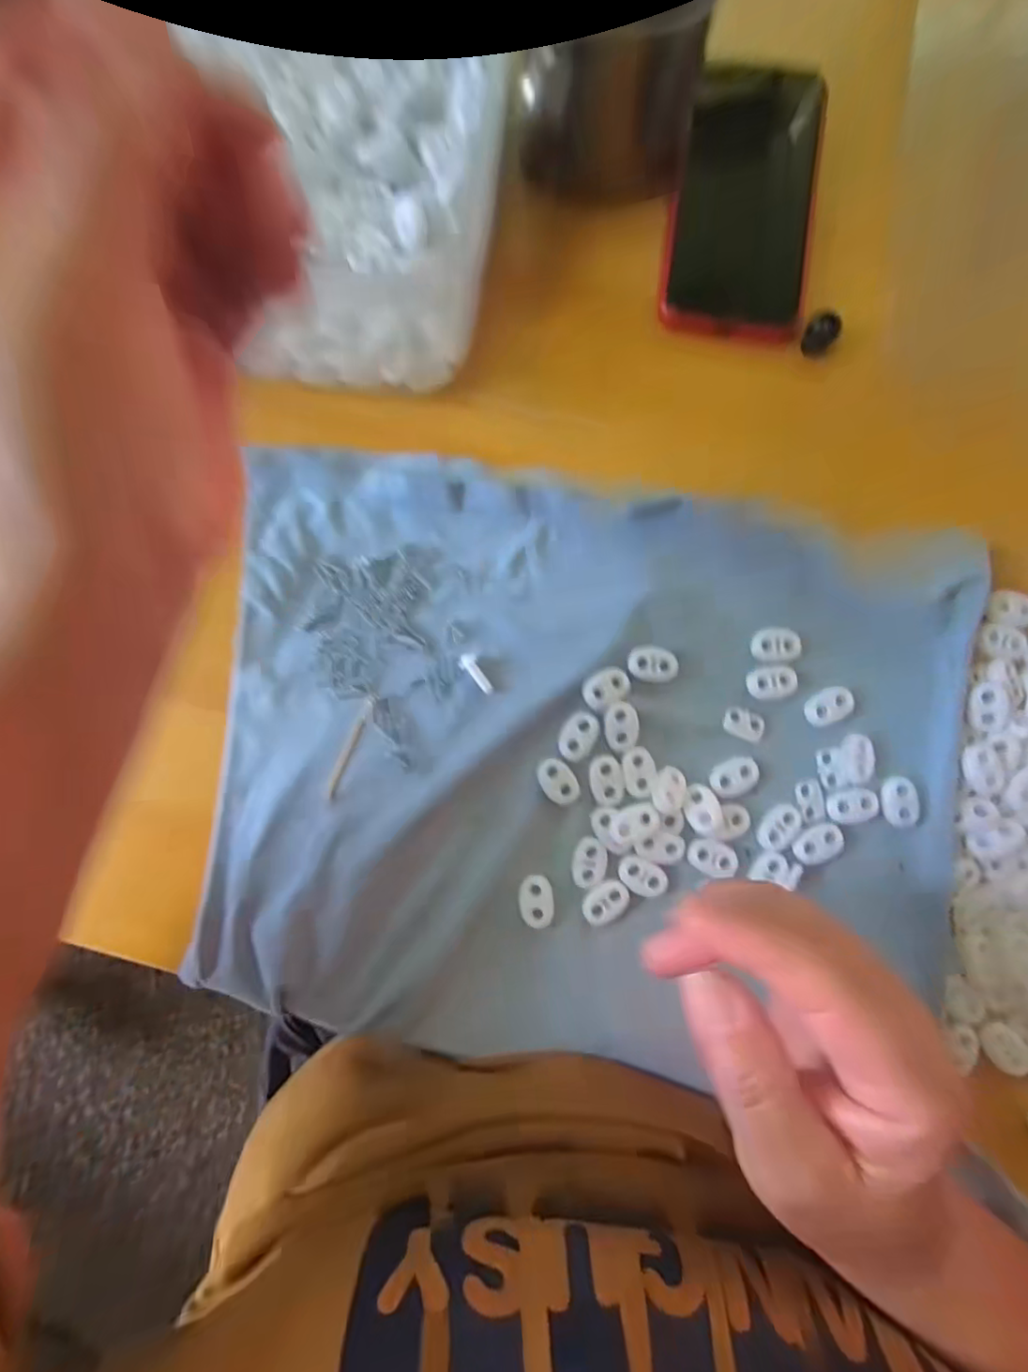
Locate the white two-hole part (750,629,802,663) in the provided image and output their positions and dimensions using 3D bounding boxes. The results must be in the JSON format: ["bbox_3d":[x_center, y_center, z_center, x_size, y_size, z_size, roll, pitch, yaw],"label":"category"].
[{"bbox_3d":[0.120,-0.019,0.267,0.022,0.004,0.015,-3,86,0],"label":"white two-hole part"}]

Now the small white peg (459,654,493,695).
[{"bbox_3d":[-0.018,-0.005,0.270,0.008,0.004,0.021,-28,84,-1],"label":"small white peg"}]

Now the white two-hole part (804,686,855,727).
[{"bbox_3d":[0.144,0.009,0.266,0.023,0.004,0.015,-26,86,-1],"label":"white two-hole part"}]

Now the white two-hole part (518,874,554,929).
[{"bbox_3d":[0.010,0.096,0.259,0.015,0.004,0.023,-8,86,0],"label":"white two-hole part"}]

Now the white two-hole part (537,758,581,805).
[{"bbox_3d":[0.020,0.043,0.263,0.015,0.004,0.022,-33,86,-2],"label":"white two-hole part"}]

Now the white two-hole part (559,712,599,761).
[{"bbox_3d":[0.029,0.023,0.264,0.015,0.004,0.022,24,86,2],"label":"white two-hole part"}]

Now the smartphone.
[{"bbox_3d":[0.114,-0.244,0.286,0.069,0.008,0.152,10,86,1],"label":"smartphone"}]

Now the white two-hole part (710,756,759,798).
[{"bbox_3d":[0.100,0.041,0.262,0.022,0.004,0.016,-20,86,-1],"label":"white two-hole part"}]

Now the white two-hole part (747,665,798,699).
[{"bbox_3d":[0.118,-0.002,0.266,0.022,0.004,0.015,-8,86,0],"label":"white two-hole part"}]

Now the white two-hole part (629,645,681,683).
[{"bbox_3d":[0.064,-0.010,0.267,0.023,0.004,0.016,13,86,2],"label":"white two-hole part"}]

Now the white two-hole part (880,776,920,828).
[{"bbox_3d":[0.173,0.052,0.262,0.014,0.004,0.022,-8,86,0],"label":"white two-hole part"}]

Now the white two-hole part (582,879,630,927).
[{"bbox_3d":[0.041,0.096,0.258,0.022,0.004,0.016,-35,86,-2],"label":"white two-hole part"}]

